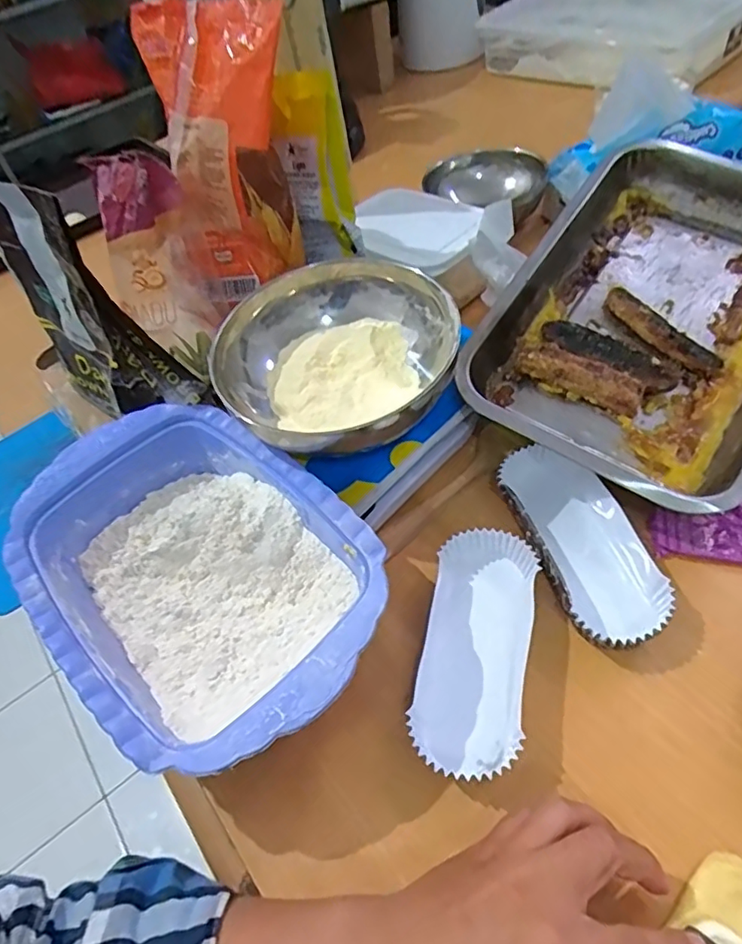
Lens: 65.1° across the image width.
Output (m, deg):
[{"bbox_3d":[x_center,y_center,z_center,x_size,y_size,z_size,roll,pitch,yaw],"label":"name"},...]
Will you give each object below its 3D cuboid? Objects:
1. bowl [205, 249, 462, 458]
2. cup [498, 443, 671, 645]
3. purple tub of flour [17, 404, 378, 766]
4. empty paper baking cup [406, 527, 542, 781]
[{"bbox_3d":[-0.025,-0.083,0.419,0.164,0.061,0.160,-6,50,7],"label":"bowl"},{"bbox_3d":[0.137,0.043,0.384,0.066,0.032,0.149,-25,50,-9],"label":"cup"},{"bbox_3d":[-0.113,0.063,0.379,0.269,0.062,0.177,32,63,32],"label":"purple tub of flour"},{"bbox_3d":[0.065,0.103,0.353,0.063,0.031,0.145,5,52,16],"label":"empty paper baking cup"}]

